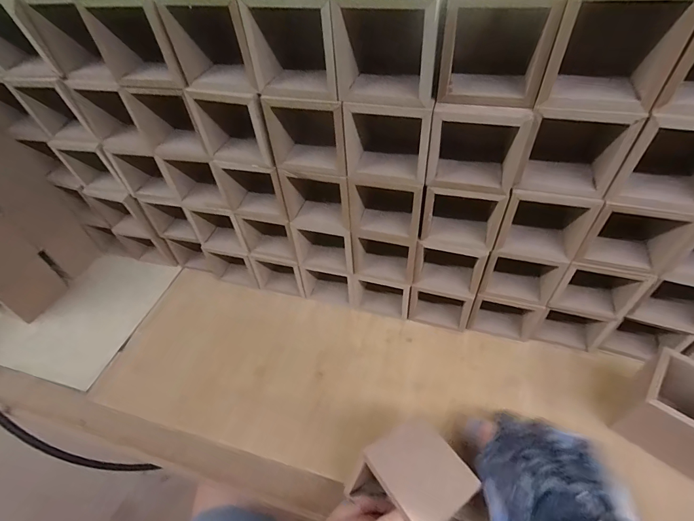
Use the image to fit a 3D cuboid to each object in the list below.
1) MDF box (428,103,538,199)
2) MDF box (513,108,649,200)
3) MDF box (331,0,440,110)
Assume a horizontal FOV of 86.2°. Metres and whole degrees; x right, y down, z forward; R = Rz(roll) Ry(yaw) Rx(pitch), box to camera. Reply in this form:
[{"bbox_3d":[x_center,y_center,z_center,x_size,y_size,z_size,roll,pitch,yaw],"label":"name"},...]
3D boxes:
[{"bbox_3d":[0.097,-0.092,0.276,0.061,0.067,0.059,10,49,15],"label":"MDF box"},{"bbox_3d":[0.153,-0.083,0.257,0.060,0.059,0.045,8,49,13],"label":"MDF box"},{"bbox_3d":[0.028,-0.139,0.241,0.063,0.063,0.048,8,49,13],"label":"MDF box"}]

